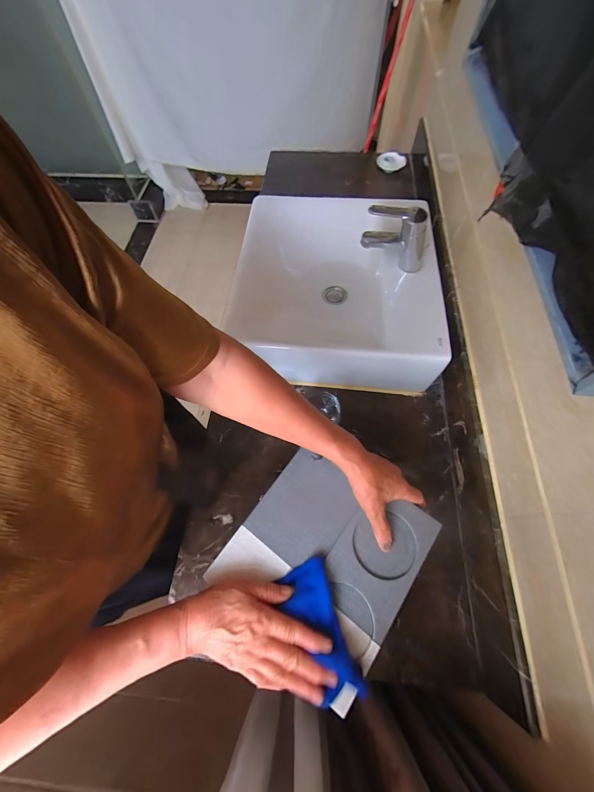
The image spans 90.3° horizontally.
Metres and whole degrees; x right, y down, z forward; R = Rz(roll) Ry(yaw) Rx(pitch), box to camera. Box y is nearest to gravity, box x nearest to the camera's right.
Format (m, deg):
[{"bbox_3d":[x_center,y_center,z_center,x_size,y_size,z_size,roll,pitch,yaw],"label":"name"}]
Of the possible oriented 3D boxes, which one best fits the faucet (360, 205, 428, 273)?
[{"bbox_3d":[0.184,-0.292,0.554,0.120,0.118,0.054,10,65,6],"label":"faucet"}]

